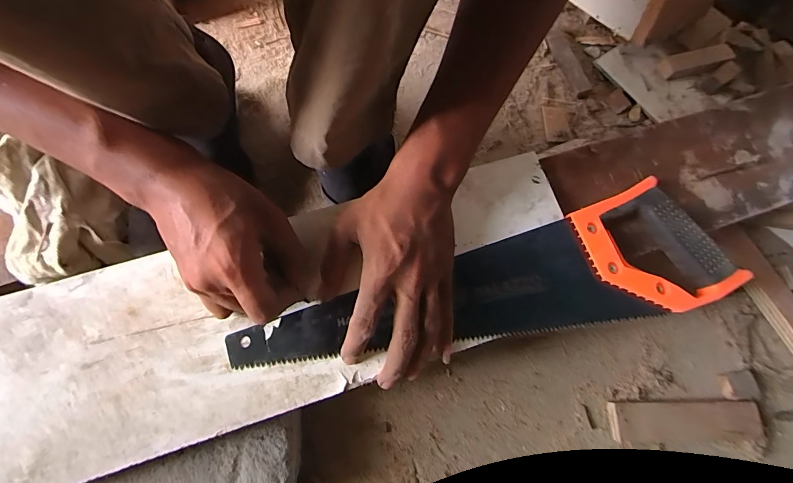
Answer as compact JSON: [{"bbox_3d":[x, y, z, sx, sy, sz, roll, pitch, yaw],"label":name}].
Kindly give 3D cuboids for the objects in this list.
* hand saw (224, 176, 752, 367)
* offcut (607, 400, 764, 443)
[{"bbox_3d":[0.076,0.037,0.315,0.413,0.017,0.103,-11,74,-7],"label":"hand saw"},{"bbox_3d":[0.288,0.177,0.374,0.147,0.018,0.034,-1,73,-3],"label":"offcut"}]

